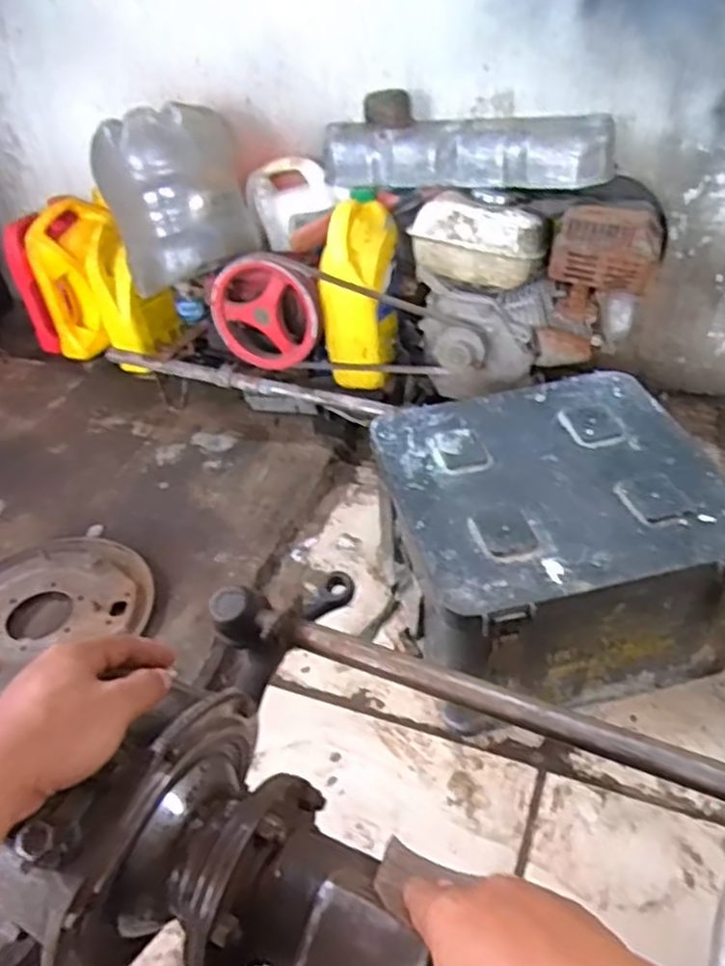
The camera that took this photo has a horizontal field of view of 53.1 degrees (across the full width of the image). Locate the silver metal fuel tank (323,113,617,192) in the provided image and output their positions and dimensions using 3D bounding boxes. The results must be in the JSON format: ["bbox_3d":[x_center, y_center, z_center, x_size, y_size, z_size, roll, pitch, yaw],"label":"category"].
[{"bbox_3d":[0.155,-0.526,1.145,0.461,0.089,0.111,8,41,16],"label":"silver metal fuel tank"}]

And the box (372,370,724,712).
[{"bbox_3d":[0.233,0.070,0.930,0.370,0.216,0.362,-11,39,-7],"label":"box"}]

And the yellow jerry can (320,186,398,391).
[{"bbox_3d":[-0.005,-0.309,1.195,0.114,0.318,0.097,5,23,13],"label":"yellow jerry can"}]

